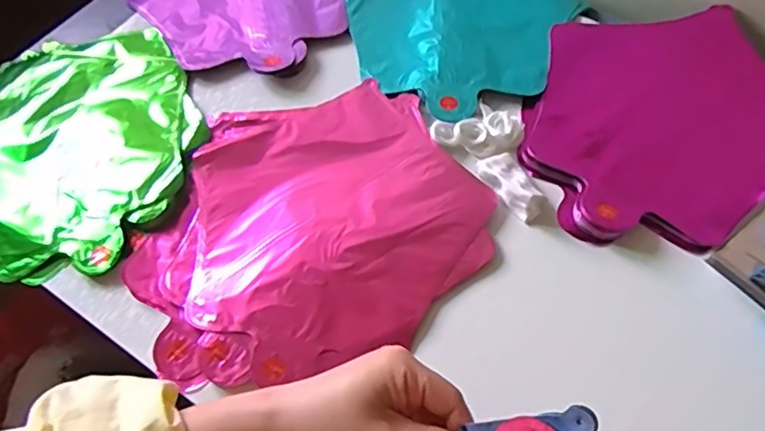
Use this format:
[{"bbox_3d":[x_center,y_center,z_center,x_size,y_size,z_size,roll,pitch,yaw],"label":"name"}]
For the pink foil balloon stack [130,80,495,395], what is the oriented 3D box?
[{"bbox_3d":[-0.061,0.003,0.465,0.260,0.013,0.230,-27,62,-12],"label":"pink foil balloon stack"}]

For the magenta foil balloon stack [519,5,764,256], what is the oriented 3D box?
[{"bbox_3d":[0.233,-0.081,0.495,0.218,0.015,0.234,6,61,7],"label":"magenta foil balloon stack"}]

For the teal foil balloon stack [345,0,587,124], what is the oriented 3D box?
[{"bbox_3d":[0.056,-0.188,0.574,0.225,0.022,0.212,26,65,17],"label":"teal foil balloon stack"}]

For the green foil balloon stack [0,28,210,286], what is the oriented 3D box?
[{"bbox_3d":[-0.272,-0.067,0.522,0.235,0.023,0.242,16,62,12],"label":"green foil balloon stack"}]

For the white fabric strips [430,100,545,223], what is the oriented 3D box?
[{"bbox_3d":[0.098,-0.053,0.482,0.062,0.016,0.111,-38,65,-17],"label":"white fabric strips"}]

